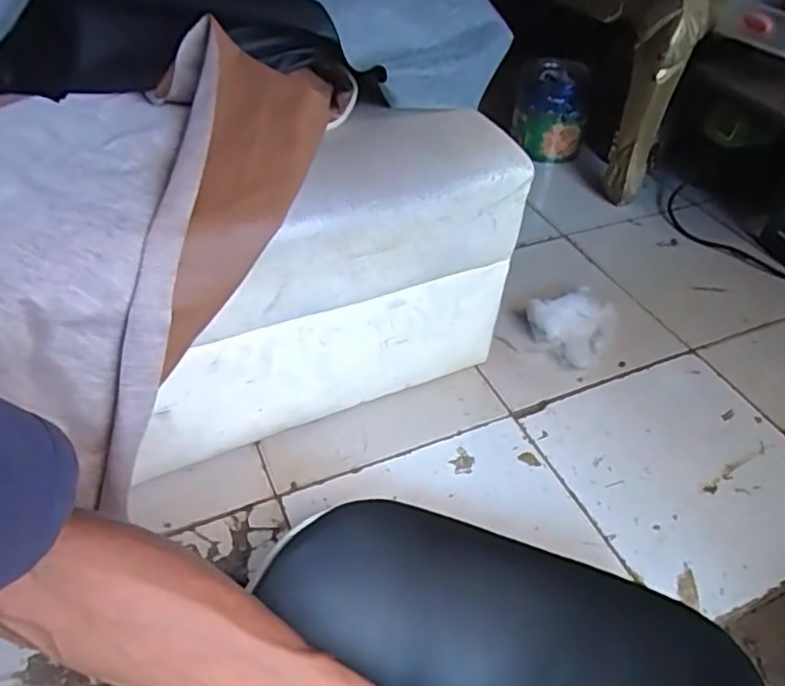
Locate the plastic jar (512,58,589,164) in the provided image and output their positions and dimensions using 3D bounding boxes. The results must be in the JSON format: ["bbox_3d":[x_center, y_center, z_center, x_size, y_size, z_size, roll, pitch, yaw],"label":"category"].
[{"bbox_3d":[0.316,-0.462,1.248,0.144,0.152,0.137,9,44,6],"label":"plastic jar"}]

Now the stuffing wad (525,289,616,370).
[{"bbox_3d":[0.247,-0.032,0.867,0.115,0.043,0.139,25,47,21],"label":"stuffing wad"}]

